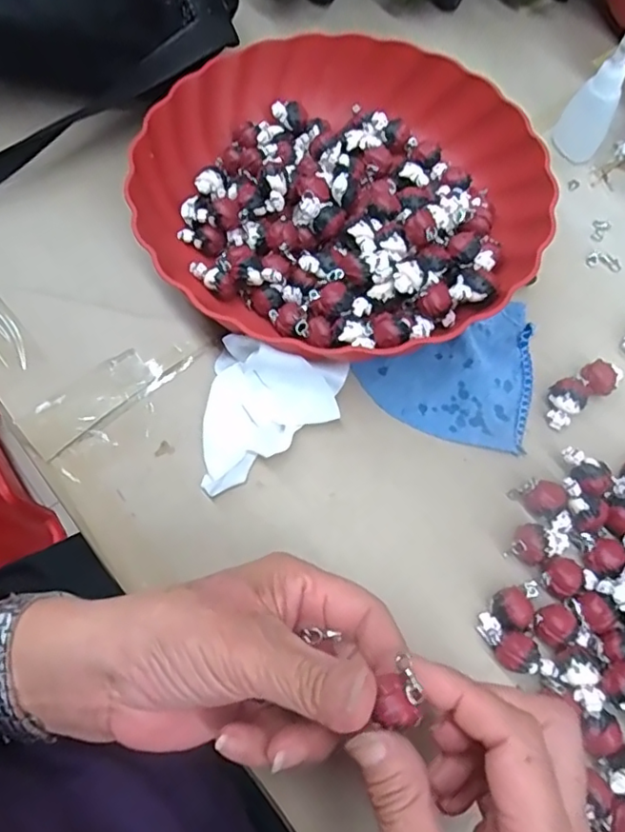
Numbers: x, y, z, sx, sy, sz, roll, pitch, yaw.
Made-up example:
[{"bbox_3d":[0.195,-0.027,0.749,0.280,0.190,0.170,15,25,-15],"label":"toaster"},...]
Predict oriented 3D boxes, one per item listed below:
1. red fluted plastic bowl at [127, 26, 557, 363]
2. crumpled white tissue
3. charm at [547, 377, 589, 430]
[{"bbox_3d":[0.019,-0.141,0.359,0.235,0.050,0.236,-32,73,-15],"label":"red fluted plastic bowl"},{"bbox_3d":[-0.024,0.003,0.305,0.071,0.038,0.076,10,67,1],"label":"crumpled white tissue"},{"bbox_3d":[0.145,-0.009,0.328,0.027,0.016,0.021,-40,75,-17],"label":"charm"}]

